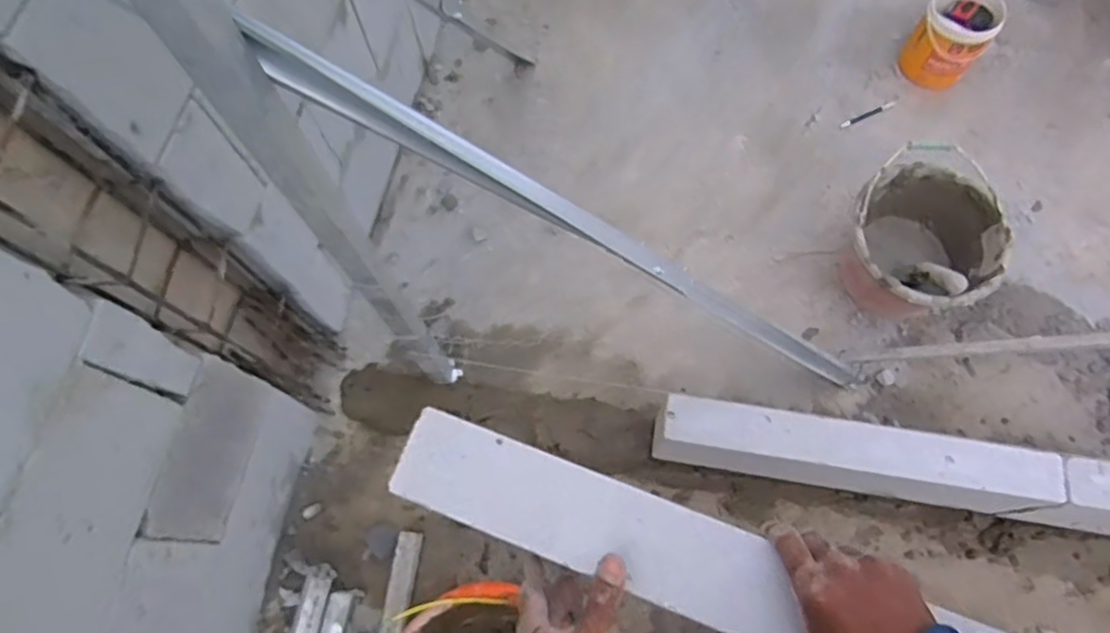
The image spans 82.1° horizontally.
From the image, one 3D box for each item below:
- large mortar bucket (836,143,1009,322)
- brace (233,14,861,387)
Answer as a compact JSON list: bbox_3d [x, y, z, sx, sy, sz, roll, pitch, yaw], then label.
[{"bbox_3d":[0.696,-0.134,1.249,0.259,0.211,0.317,34,73,14],"label":"large mortar bucket"},{"bbox_3d":[0.130,-0.058,0.816,0.038,1.036,0.026,-17,59,44],"label":"brace"}]

